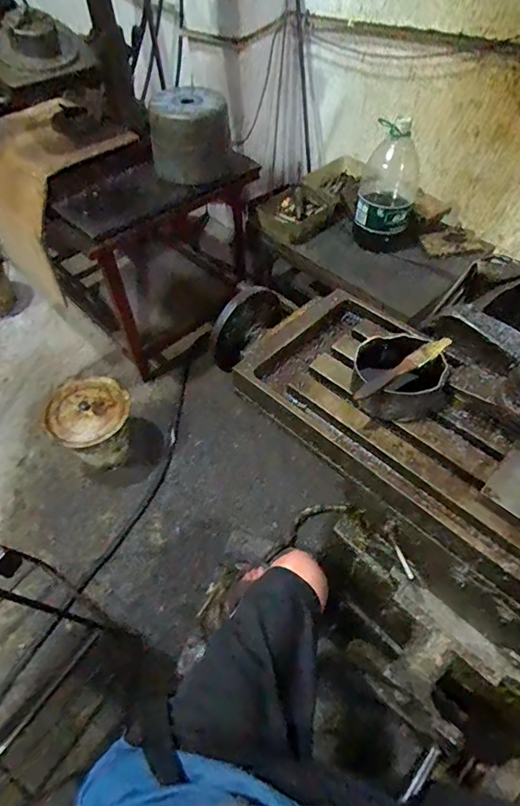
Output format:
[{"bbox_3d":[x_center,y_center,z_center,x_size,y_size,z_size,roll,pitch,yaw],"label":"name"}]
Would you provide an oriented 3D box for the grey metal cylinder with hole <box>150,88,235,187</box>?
[{"bbox_3d":[-0.206,-0.809,1.350,0.235,0.209,0.182,0,53,1],"label":"grey metal cylinder with hole"}]

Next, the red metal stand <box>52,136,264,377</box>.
[{"bbox_3d":[-0.316,-0.538,1.625,0.603,0.660,0.346,-34,60,-22],"label":"red metal stand"}]

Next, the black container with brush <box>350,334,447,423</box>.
[{"bbox_3d":[0.176,-0.033,0.573,0.114,0.060,0.102,1,53,2],"label":"black container with brush"}]

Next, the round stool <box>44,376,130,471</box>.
[{"bbox_3d":[-0.509,0.083,1.430,0.233,0.259,0.227,-1,53,1],"label":"round stool"}]

